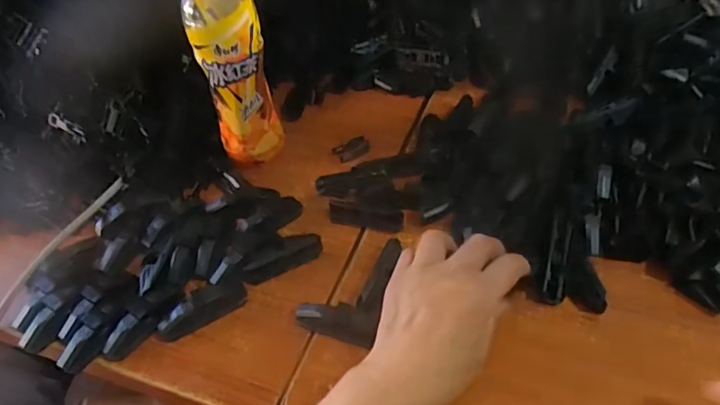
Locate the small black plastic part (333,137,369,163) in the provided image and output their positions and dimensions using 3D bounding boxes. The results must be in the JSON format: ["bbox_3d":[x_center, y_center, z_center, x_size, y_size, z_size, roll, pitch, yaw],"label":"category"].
[{"bbox_3d":[-0.008,-0.058,0.575,0.040,0.006,0.028,-26,49,-19],"label":"small black plastic part"}]

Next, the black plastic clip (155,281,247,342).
[{"bbox_3d":[-0.131,0.087,0.430,0.075,0.017,0.023,-26,49,-19],"label":"black plastic clip"}]

